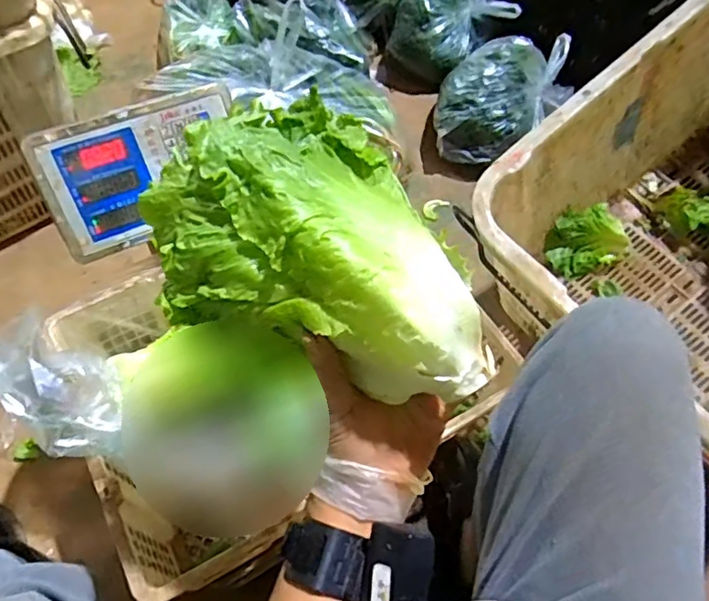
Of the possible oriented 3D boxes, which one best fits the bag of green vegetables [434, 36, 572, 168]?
[{"bbox_3d":[0.296,-0.427,1.137,0.323,0.137,0.203,-39,68,-24],"label":"bag of green vegetables"}]

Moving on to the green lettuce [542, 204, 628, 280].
[{"bbox_3d":[0.401,-0.102,0.966,0.144,0.091,0.085,-21,62,-16],"label":"green lettuce"}]

